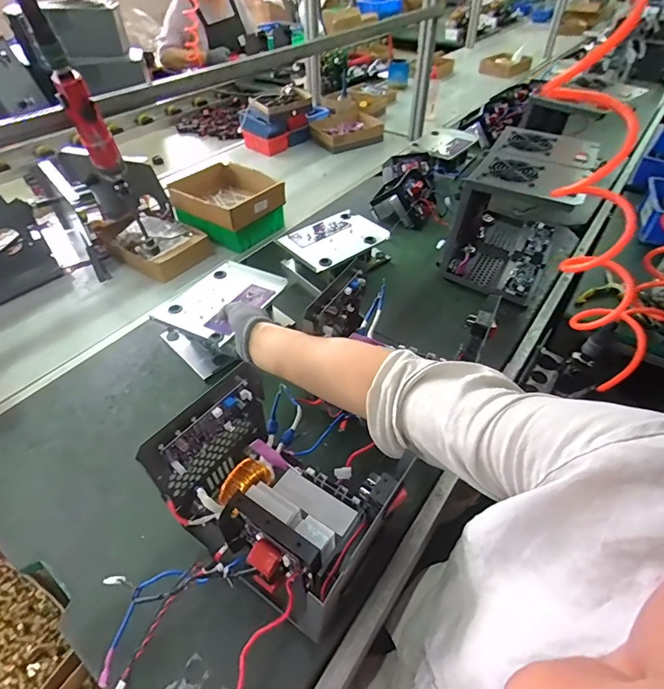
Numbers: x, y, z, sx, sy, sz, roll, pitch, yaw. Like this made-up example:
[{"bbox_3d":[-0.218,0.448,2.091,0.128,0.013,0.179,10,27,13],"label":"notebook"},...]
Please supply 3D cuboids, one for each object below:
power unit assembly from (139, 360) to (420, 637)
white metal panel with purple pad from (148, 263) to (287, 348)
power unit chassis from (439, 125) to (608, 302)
[{"bbox_3d":[-0.066,0.169,0.457,0.211,0.186,0.146,28,52,27],"label":"power unit assembly"},{"bbox_3d":[-0.198,-0.082,0.736,0.152,0.026,0.194,26,54,20],"label":"white metal panel with purple pad"},{"bbox_3d":[0.395,-0.277,0.865,0.213,0.232,0.319,23,50,23],"label":"power unit chassis"}]

